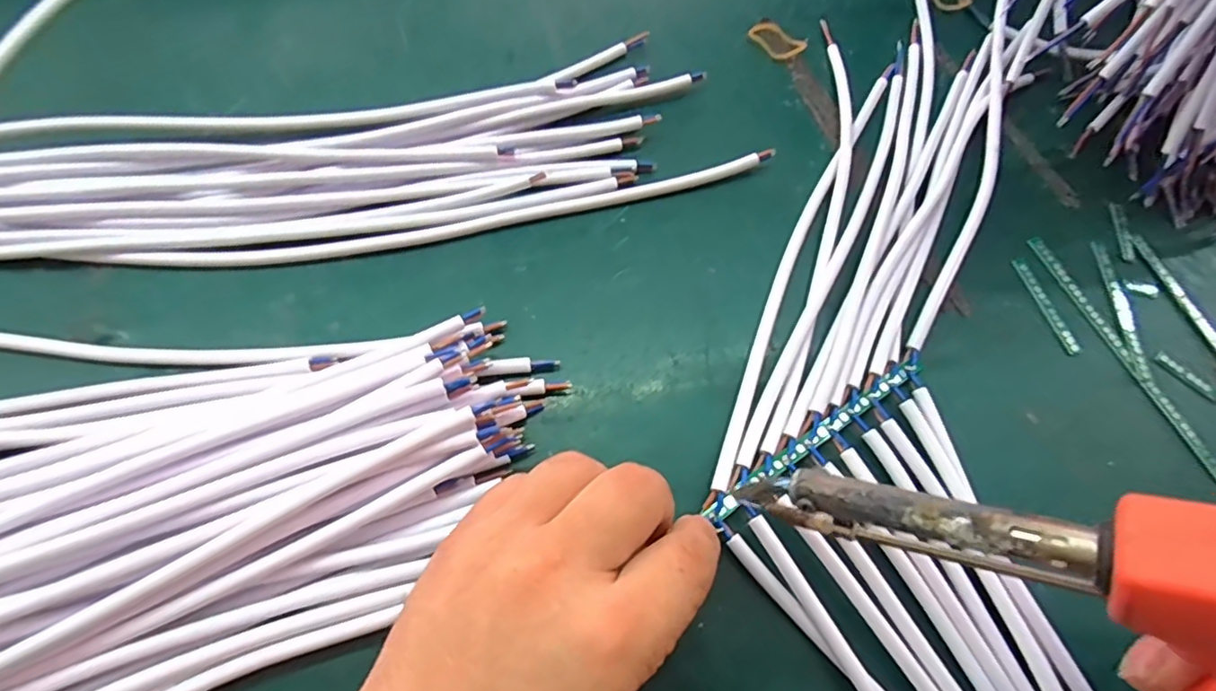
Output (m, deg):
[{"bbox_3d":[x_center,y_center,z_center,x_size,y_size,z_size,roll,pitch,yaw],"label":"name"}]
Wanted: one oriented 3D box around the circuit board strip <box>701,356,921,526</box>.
[{"bbox_3d":[0.091,0.037,0.258,0.124,0.005,0.008,-30,69,-19],"label":"circuit board strip"}]

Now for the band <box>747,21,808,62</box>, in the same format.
[{"bbox_3d":[0.105,-0.191,0.379,0.024,0.005,0.034,-32,69,-19],"label":"band"}]

